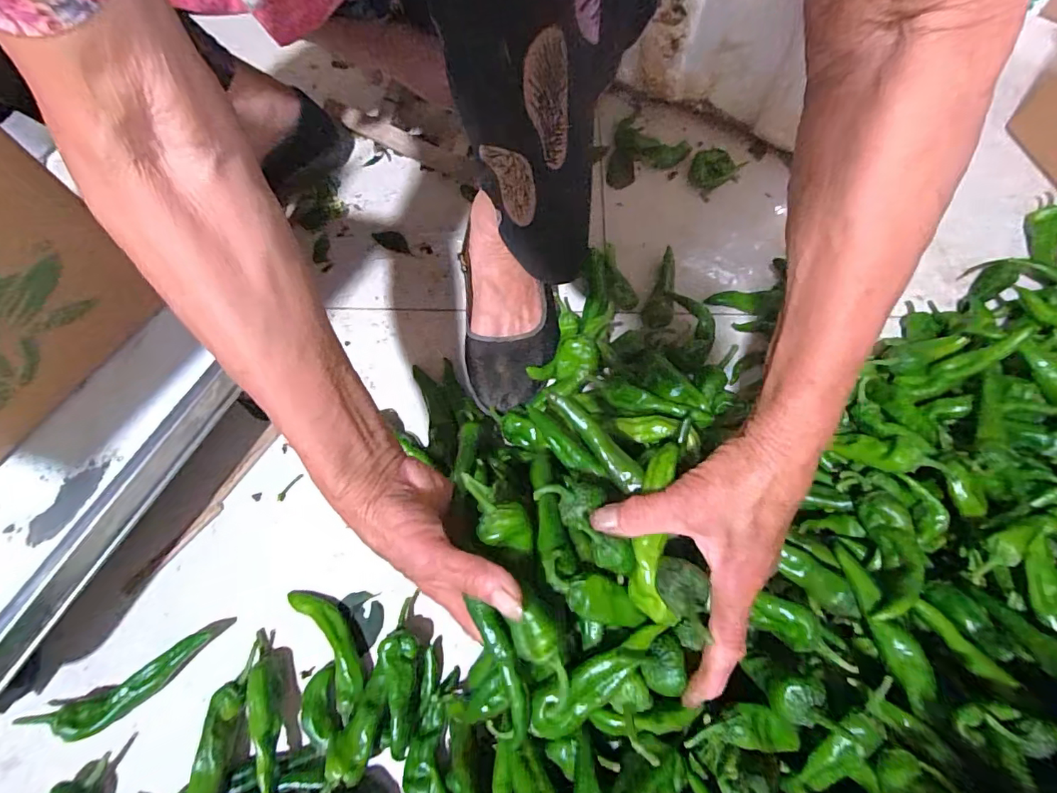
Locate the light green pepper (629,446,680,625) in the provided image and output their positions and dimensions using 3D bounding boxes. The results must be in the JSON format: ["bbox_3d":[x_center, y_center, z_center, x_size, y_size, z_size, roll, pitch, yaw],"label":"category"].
[{"bbox_3d":[0.080,0.082,0.307,0.028,0.027,0.107,9,73,5],"label":"light green pepper"}]

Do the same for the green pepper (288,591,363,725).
[{"bbox_3d":[-0.157,0.198,0.395,0.031,0.016,0.104,-34,70,-13],"label":"green pepper"}]

